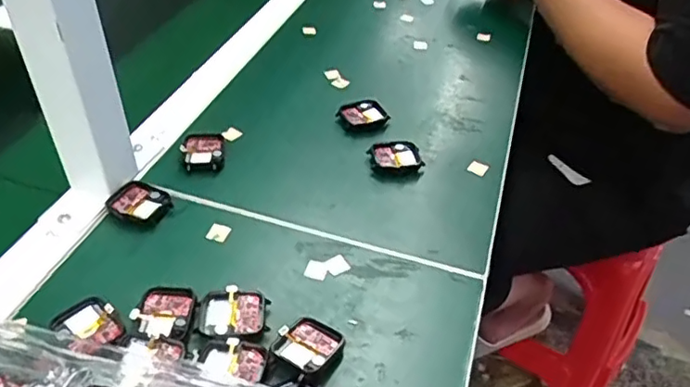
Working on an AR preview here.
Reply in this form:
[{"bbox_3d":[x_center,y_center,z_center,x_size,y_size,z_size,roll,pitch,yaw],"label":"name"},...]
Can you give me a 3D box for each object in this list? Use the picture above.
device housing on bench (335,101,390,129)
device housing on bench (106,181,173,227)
[{"bbox_3d":[0.018,-0.077,0.567,0.048,0.012,0.033,9,42,6],"label":"device housing on bench"},{"bbox_3d":[-0.164,0.008,0.467,0.046,0.010,0.040,15,43,13],"label":"device housing on bench"}]

